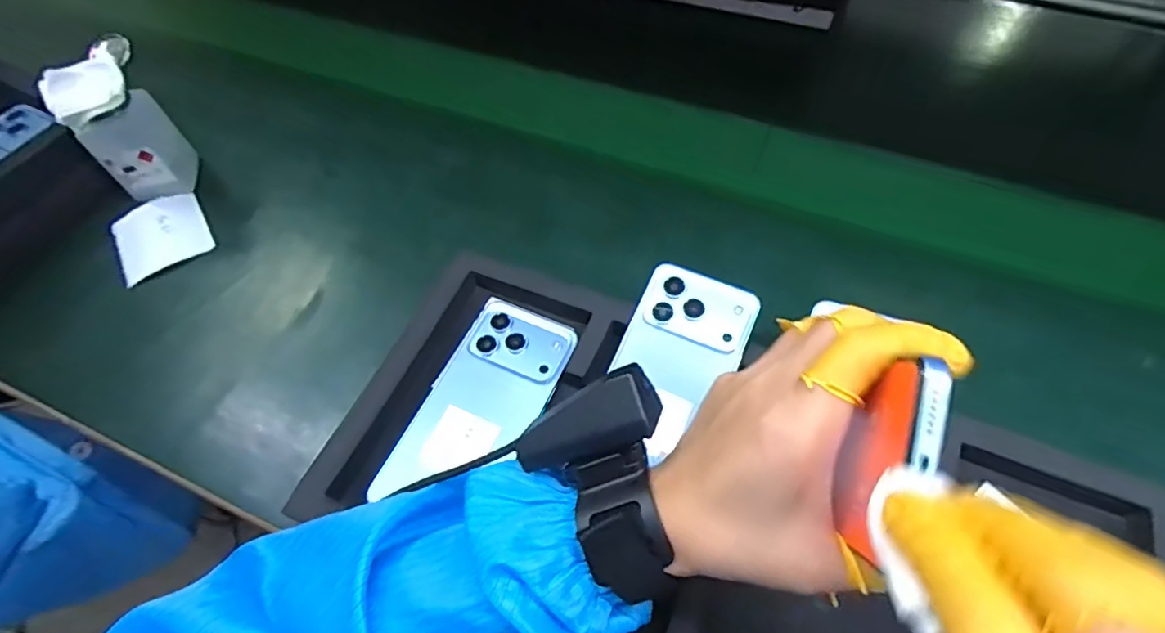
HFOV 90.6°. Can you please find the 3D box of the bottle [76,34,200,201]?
[{"bbox_3d":[-0.390,-0.162,0.494,0.045,0.125,0.069,33,58,22],"label":"bottle"}]

